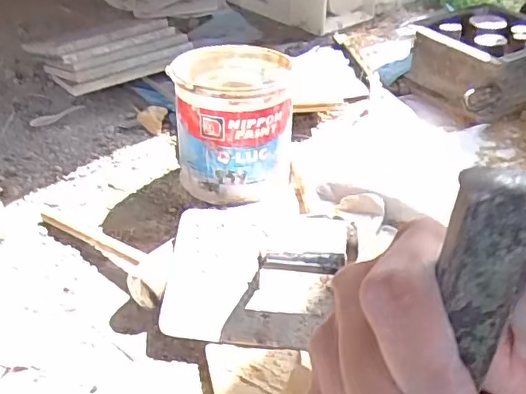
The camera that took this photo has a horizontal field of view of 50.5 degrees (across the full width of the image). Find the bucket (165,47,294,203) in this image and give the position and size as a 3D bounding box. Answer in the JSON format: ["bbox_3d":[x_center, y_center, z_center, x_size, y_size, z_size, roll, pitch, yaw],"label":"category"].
[{"bbox_3d":[-0.043,-0.113,0.861,0.179,0.186,0.175,-2,36,2],"label":"bucket"}]

